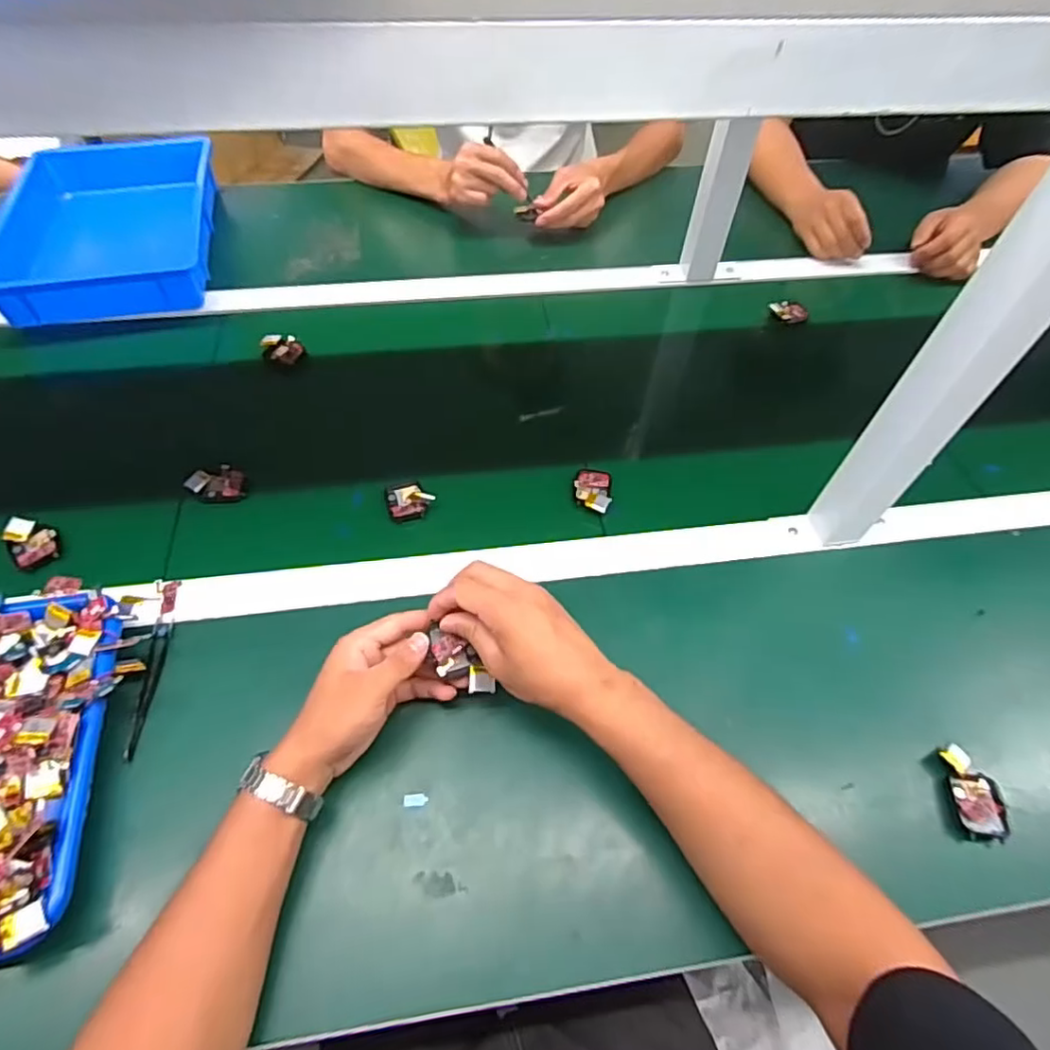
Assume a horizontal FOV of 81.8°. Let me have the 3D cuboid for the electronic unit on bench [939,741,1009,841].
[{"bbox_3d":[0.341,0.204,0.462,0.035,0.016,0.064,5,55,1],"label":"electronic unit on bench"}]

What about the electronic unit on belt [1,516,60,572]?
[{"bbox_3d":[-0.456,0.014,0.559,0.034,0.021,0.050,-32,62,-22],"label":"electronic unit on belt"}]

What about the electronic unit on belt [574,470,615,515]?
[{"bbox_3d":[0.070,-0.036,0.616,0.036,0.012,0.060,2,55,-1],"label":"electronic unit on belt"}]

